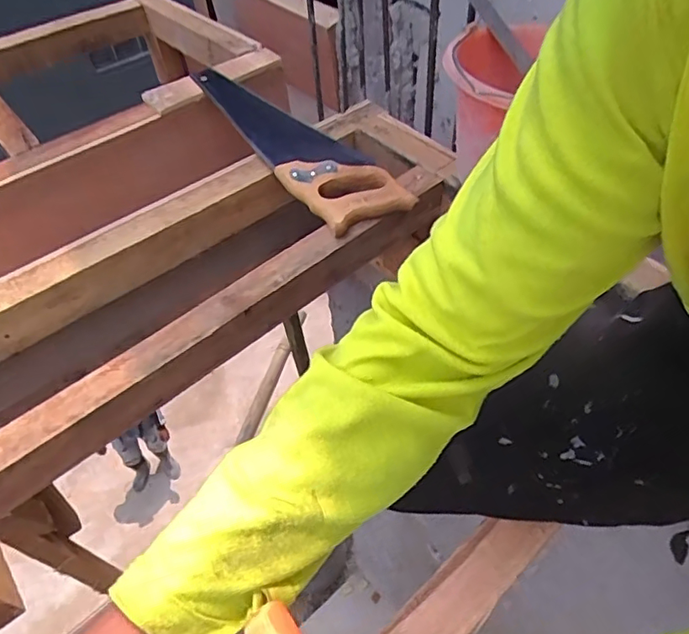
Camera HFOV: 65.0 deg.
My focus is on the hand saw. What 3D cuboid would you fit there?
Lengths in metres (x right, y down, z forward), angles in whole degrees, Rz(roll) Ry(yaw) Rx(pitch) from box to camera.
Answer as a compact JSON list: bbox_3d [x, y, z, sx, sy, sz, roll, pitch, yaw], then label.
[{"bbox_3d":[-0.090,-0.293,0.845,0.141,0.039,0.522,-26,54,-17],"label":"hand saw"}]

